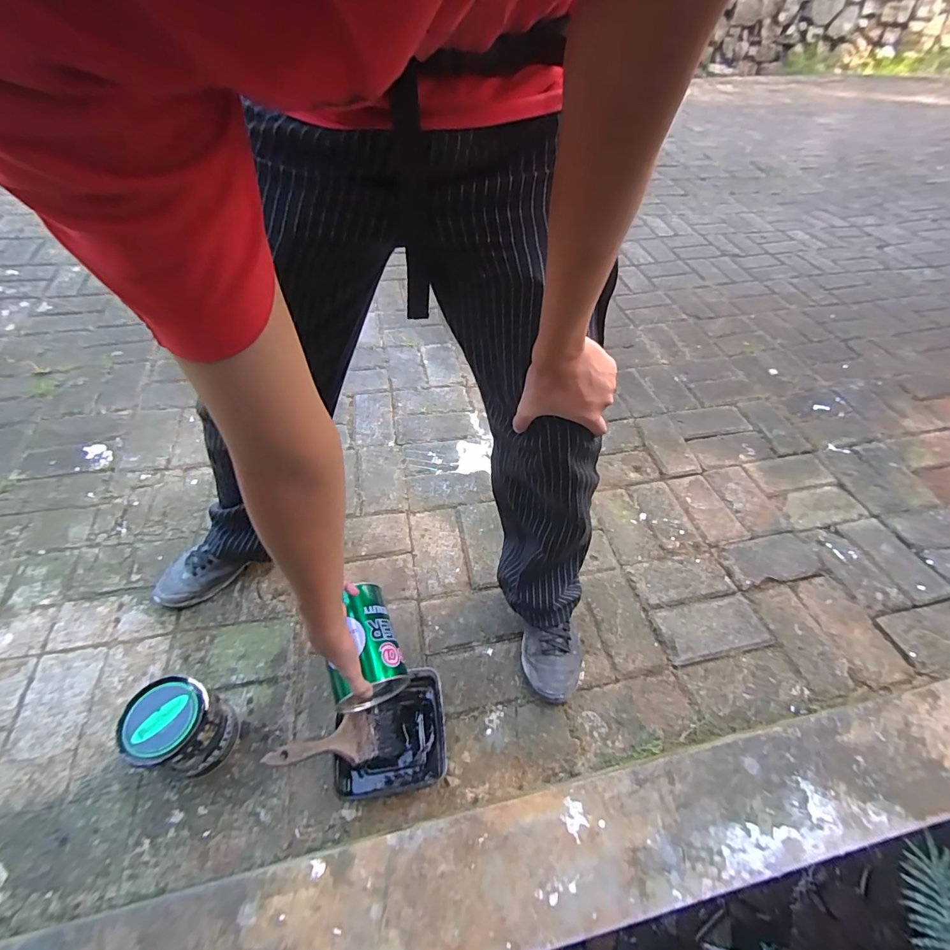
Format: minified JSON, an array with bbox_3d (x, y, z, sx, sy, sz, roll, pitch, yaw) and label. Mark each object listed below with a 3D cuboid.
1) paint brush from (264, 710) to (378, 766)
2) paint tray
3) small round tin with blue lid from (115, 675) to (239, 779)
[{"bbox_3d":[-0.212,0.379,0.636,0.153,0.013,0.065,8,40,-39],"label":"paint brush"},{"bbox_3d":[-0.128,0.397,0.699,0.159,0.057,0.155,-5,49,-8],"label":"paint tray"},{"bbox_3d":[-0.417,0.364,0.648,0.104,0.138,0.104,3,51,-3],"label":"small round tin with blue lid"}]

